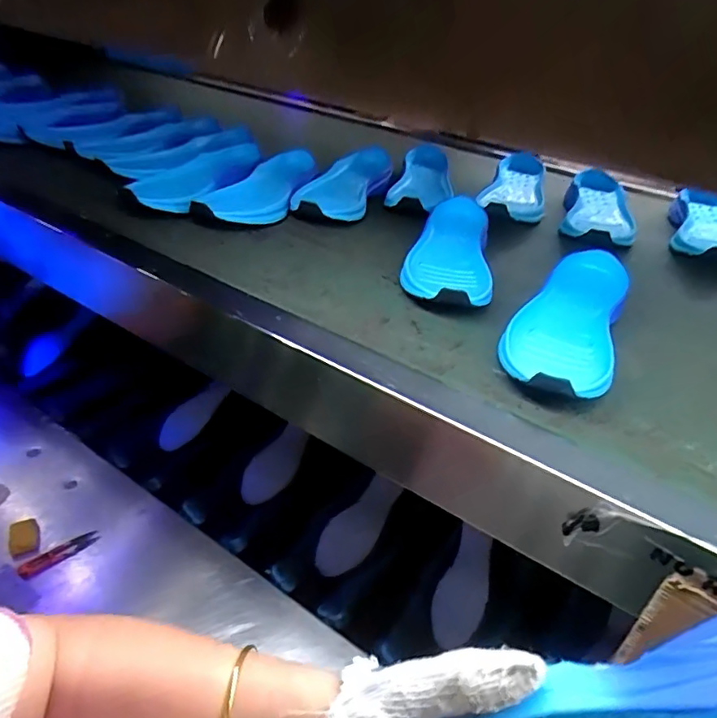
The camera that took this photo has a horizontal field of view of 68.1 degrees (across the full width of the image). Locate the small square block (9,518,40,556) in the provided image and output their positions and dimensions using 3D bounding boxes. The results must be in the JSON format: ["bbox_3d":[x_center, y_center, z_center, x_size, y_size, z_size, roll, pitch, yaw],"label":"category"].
[{"bbox_3d":[-0.478,0.260,0.761,0.038,0.022,0.057,-9,43,-26],"label":"small square block"}]

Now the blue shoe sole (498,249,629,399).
[{"bbox_3d":[0.200,-0.037,0.499,0.089,0.046,0.242,22,39,21],"label":"blue shoe sole"}]

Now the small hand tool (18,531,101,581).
[{"bbox_3d":[-0.420,0.275,0.748,0.103,0.018,0.021,-20,48,-35],"label":"small hand tool"}]

